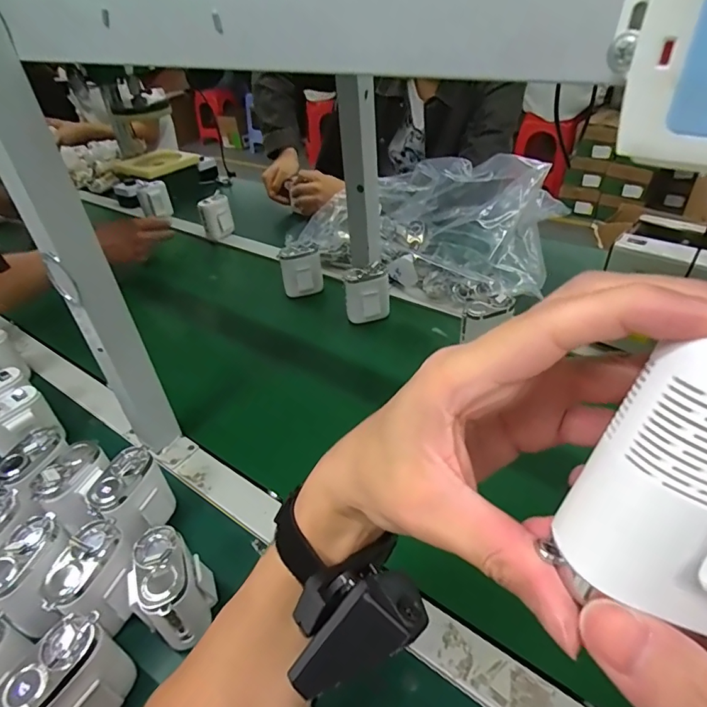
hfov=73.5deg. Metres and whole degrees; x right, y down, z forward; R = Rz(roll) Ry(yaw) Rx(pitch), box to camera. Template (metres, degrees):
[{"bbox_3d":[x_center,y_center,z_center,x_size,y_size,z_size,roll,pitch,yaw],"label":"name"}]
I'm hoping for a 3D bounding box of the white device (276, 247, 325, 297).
[{"bbox_3d":[-0.089,-0.138,0.811,0.070,0.082,0.037,-8,38,-2],"label":"white device"}]

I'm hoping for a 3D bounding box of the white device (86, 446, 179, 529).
[{"bbox_3d":[-0.213,0.146,0.464,0.049,0.088,0.072,11,41,19],"label":"white device"}]

